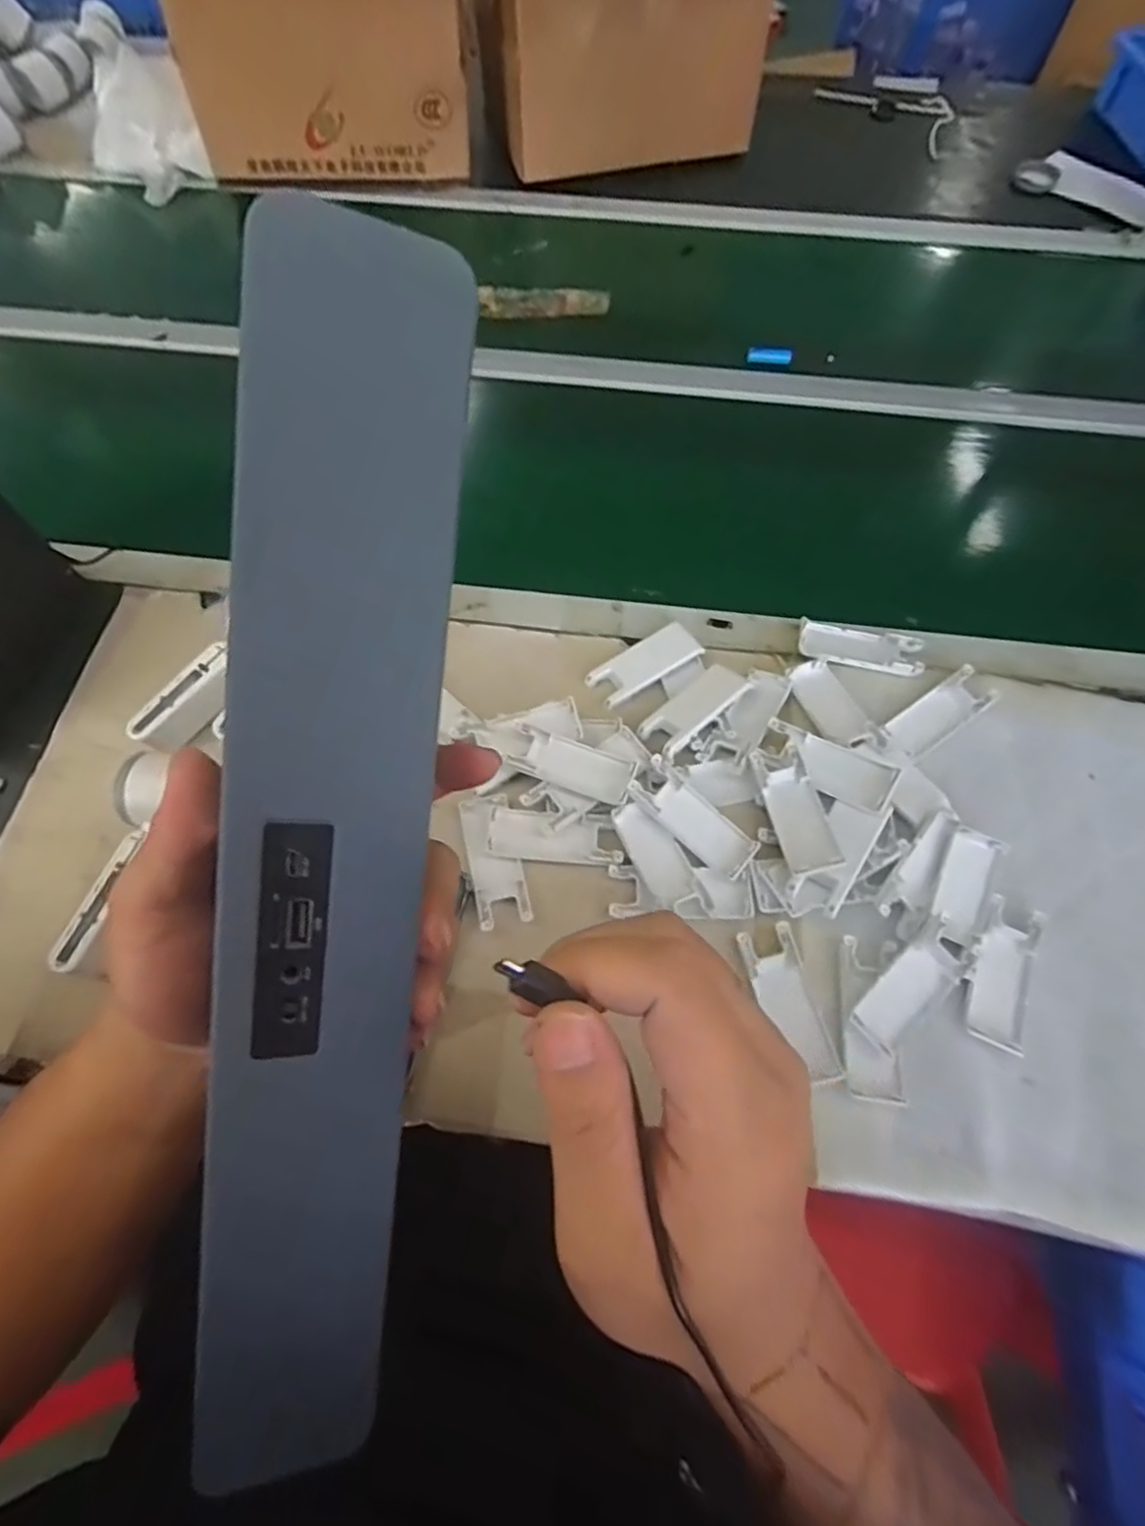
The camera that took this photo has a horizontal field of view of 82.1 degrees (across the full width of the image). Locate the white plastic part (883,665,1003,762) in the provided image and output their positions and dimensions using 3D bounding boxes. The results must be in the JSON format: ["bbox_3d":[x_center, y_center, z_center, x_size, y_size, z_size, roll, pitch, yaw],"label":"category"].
[{"bbox_3d":[0.303,-0.040,0.548,0.109,0.012,0.037,-34,70,-15],"label":"white plastic part"}]

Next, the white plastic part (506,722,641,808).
[{"bbox_3d":[0.000,0.002,0.525,0.098,0.020,0.036,19,66,8],"label":"white plastic part"}]

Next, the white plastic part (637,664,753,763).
[{"bbox_3d":[0.104,-0.047,0.553,0.106,0.013,0.039,-41,72,-18],"label":"white plastic part"}]

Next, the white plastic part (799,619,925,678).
[{"bbox_3d":[0.254,-0.103,0.582,0.103,0.011,0.042,14,65,6],"label":"white plastic part"}]

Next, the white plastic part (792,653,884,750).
[{"bbox_3d":[0.214,-0.049,0.544,0.044,0.020,0.093,-19,66,-9],"label":"white plastic part"}]

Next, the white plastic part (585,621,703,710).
[{"bbox_3d":[0.064,-0.087,0.580,0.099,0.013,0.041,-28,68,-13],"label":"white plastic part"}]

